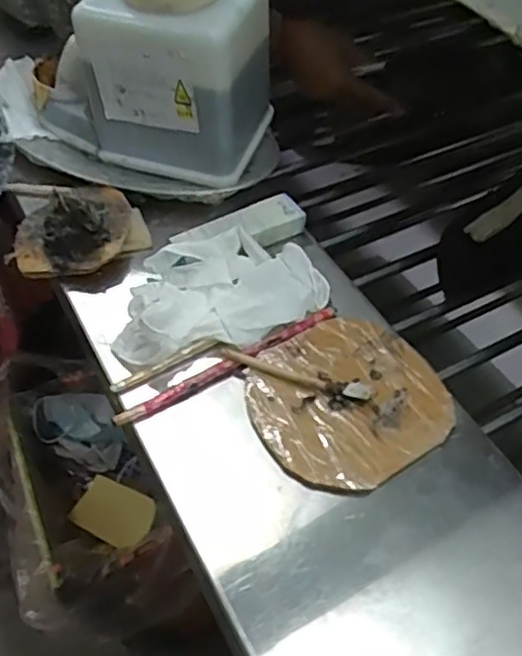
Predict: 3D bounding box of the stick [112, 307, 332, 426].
[{"bbox_3d":[-0.023,0.030,0.548,0.210,0.016,0.012,-24,52,-25],"label":"stick"}]

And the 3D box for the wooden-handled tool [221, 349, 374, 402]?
[{"bbox_3d":[0.027,0.038,0.534,0.124,0.014,0.015,16,47,11],"label":"wooden-handled tool"}]

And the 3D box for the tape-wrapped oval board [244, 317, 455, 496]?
[{"bbox_3d":[0.070,0.056,0.535,0.159,0.020,0.140,-25,53,-26],"label":"tape-wrapped oval board"}]

